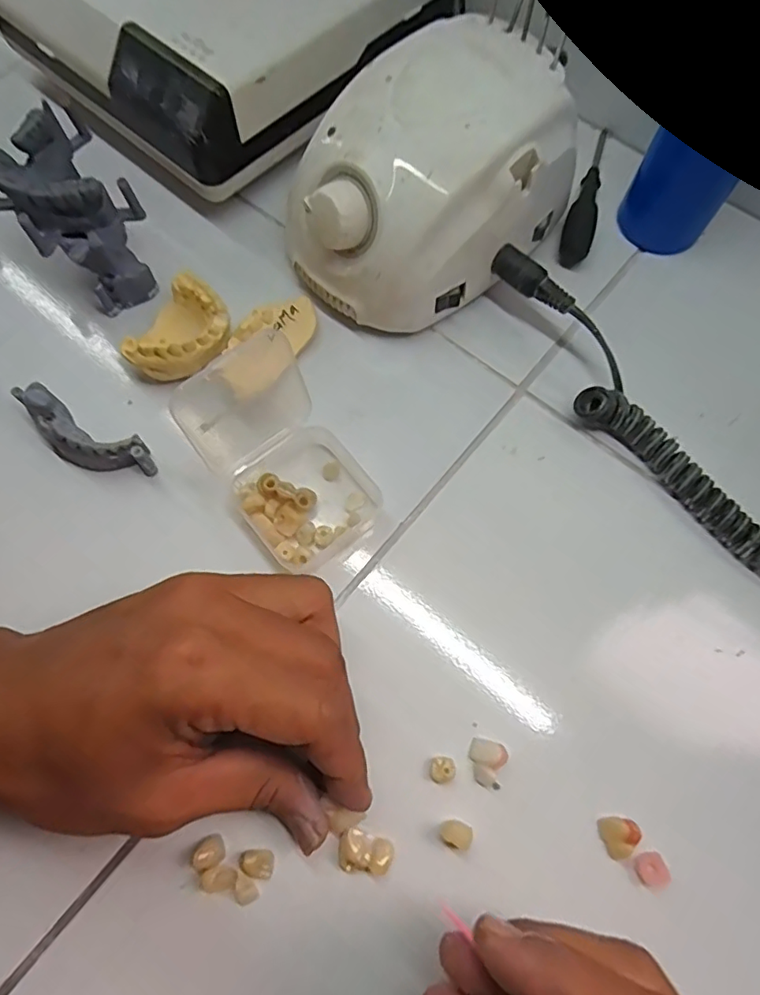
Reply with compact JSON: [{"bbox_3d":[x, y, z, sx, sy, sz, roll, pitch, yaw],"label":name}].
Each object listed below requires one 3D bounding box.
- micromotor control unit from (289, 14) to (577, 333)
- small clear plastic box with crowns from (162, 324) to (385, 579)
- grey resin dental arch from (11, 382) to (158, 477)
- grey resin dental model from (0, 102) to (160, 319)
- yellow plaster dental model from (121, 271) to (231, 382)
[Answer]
[{"bbox_3d":[0.023,-0.157,0.281,0.139,0.079,0.097,-39,75,-15],"label":"micromotor control unit"},{"bbox_3d":[-0.048,-0.023,0.269,0.064,0.026,0.114,-32,74,-13],"label":"small clear plastic box with crowns"},{"bbox_3d":[-0.142,-0.029,0.265,0.071,0.017,0.023,26,71,8],"label":"grey resin dental arch"},{"bbox_3d":[-0.157,-0.140,0.283,0.058,0.063,0.065,-34,74,-14],"label":"grey resin dental model"},{"bbox_3d":[-0.099,-0.082,0.282,0.043,0.024,0.055,23,70,6],"label":"yellow plaster dental model"}]

